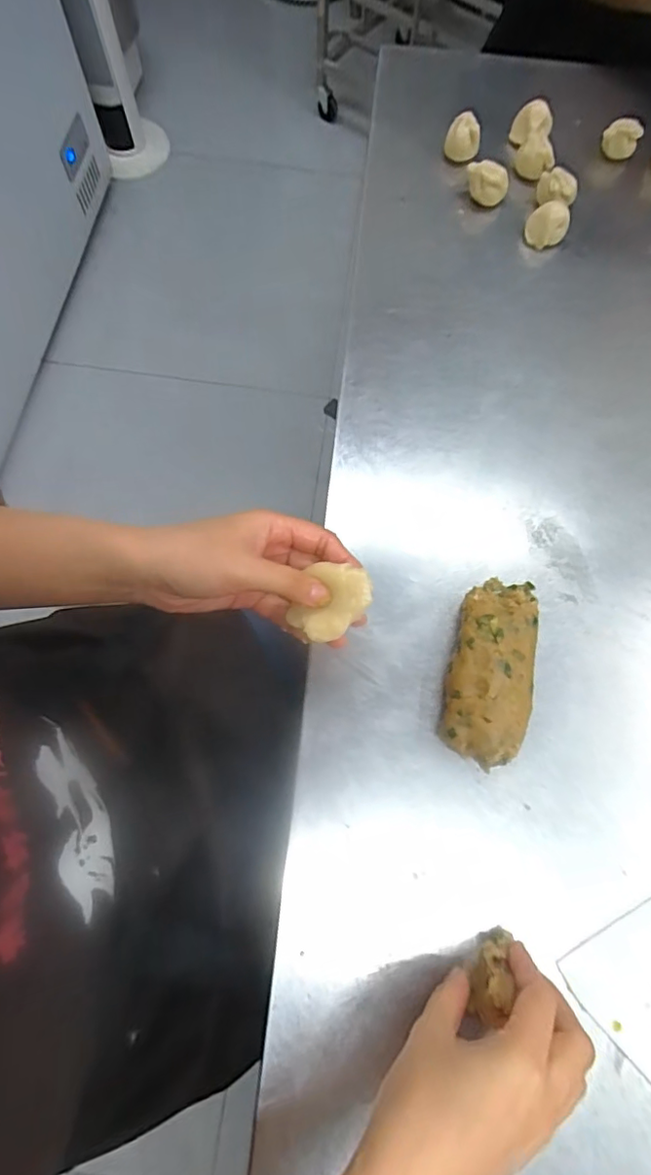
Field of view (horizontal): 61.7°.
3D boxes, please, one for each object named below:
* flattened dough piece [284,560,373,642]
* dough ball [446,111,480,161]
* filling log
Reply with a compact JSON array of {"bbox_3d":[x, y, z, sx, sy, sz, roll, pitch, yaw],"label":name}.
[{"bbox_3d":[0.005,0.008,0.334,0.050,0.015,0.037,-44,83,6],"label":"flattened dough piece"},{"bbox_3d":[0.135,-0.439,0.533,0.032,0.029,0.027,12,72,2],"label":"dough ball"},{"bbox_3d":[0.113,0.051,0.373,0.053,0.034,0.128,13,72,3],"label":"filling log"}]

